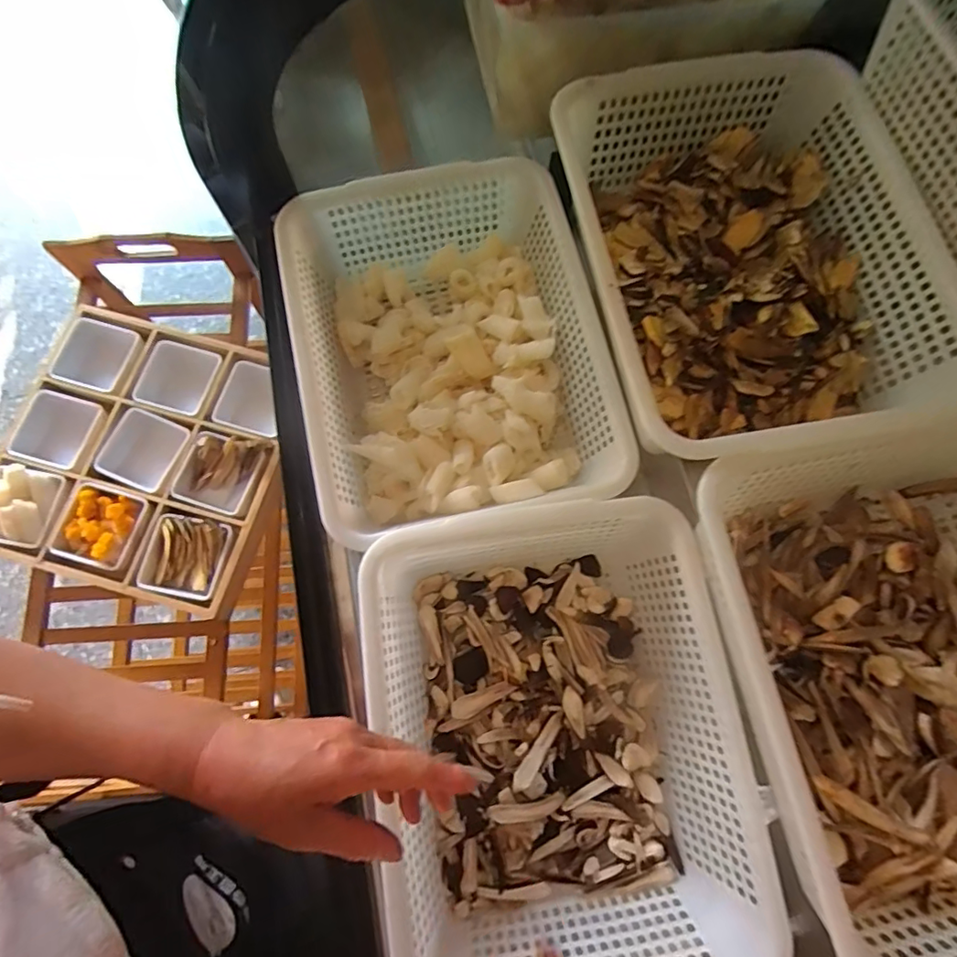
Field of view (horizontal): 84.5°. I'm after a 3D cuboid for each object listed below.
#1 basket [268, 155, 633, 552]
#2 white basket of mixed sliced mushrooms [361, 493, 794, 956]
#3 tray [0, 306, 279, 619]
[{"bbox_3d":[-0.032,-0.131,0.567,0.299,0.116,0.376,-11,76,-4],"label":"basket"},{"bbox_3d":[0.061,0.226,0.478,0.287,0.109,0.383,-9,76,-3],"label":"white basket of mixed sliced mushrooms"},{"bbox_3d":[-0.415,-0.029,0.661,0.324,0.047,0.369,14,76,2],"label":"tray"}]

